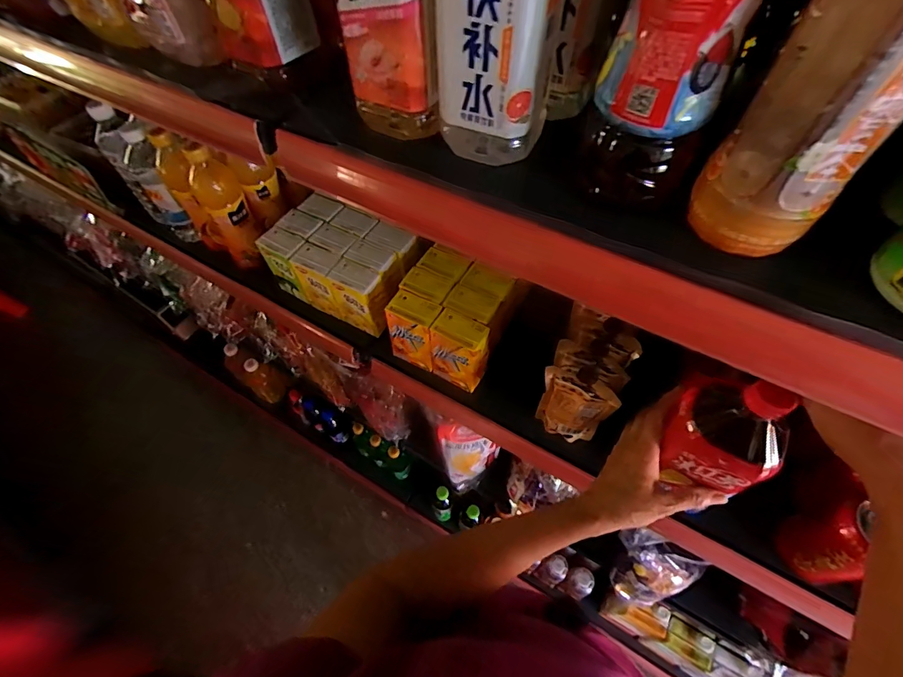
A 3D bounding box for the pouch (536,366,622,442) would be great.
[{"bbox_3d":[0.140,0.084,0.490,0.078,0.113,0.026,22,61,15],"label":"pouch"}]

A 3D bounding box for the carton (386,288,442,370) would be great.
[{"bbox_3d":[-0.048,-0.010,0.575,0.067,0.103,0.045,24,61,16],"label":"carton"}]

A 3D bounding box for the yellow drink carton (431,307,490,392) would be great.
[{"bbox_3d":[0.012,0.017,0.550,0.070,0.104,0.047,29,63,19],"label":"yellow drink carton"}]

